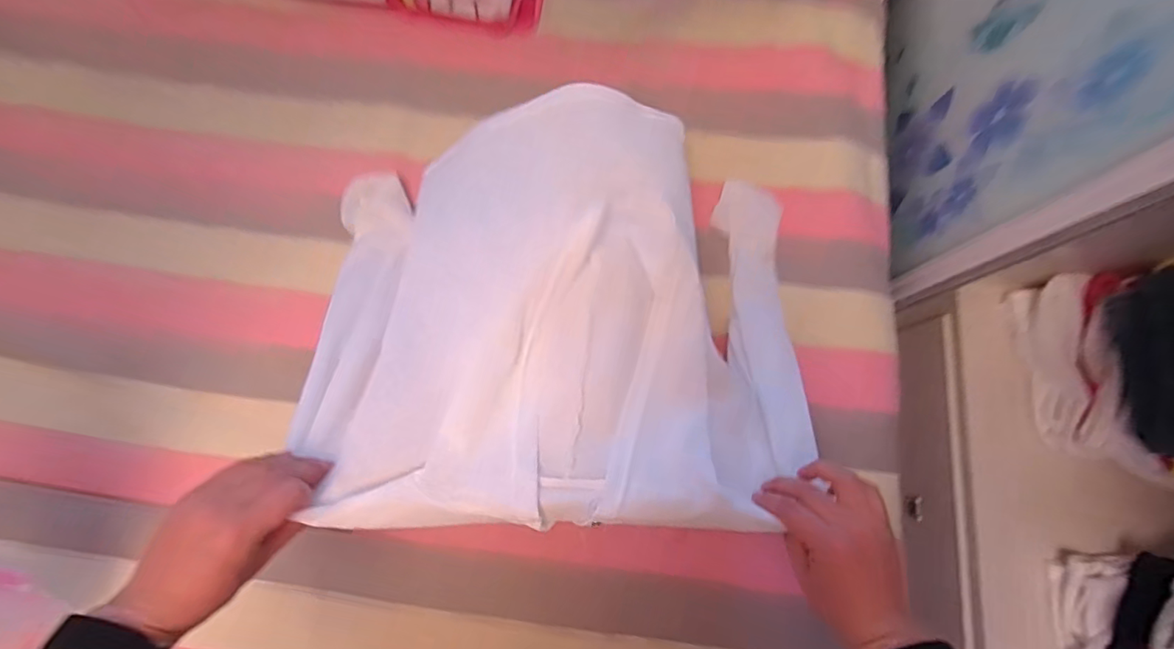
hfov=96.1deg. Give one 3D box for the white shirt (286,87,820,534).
[{"bbox_3d":[-0.031,-0.034,0.601,0.558,0.226,0.461,1,77,-1],"label":"white shirt"}]

